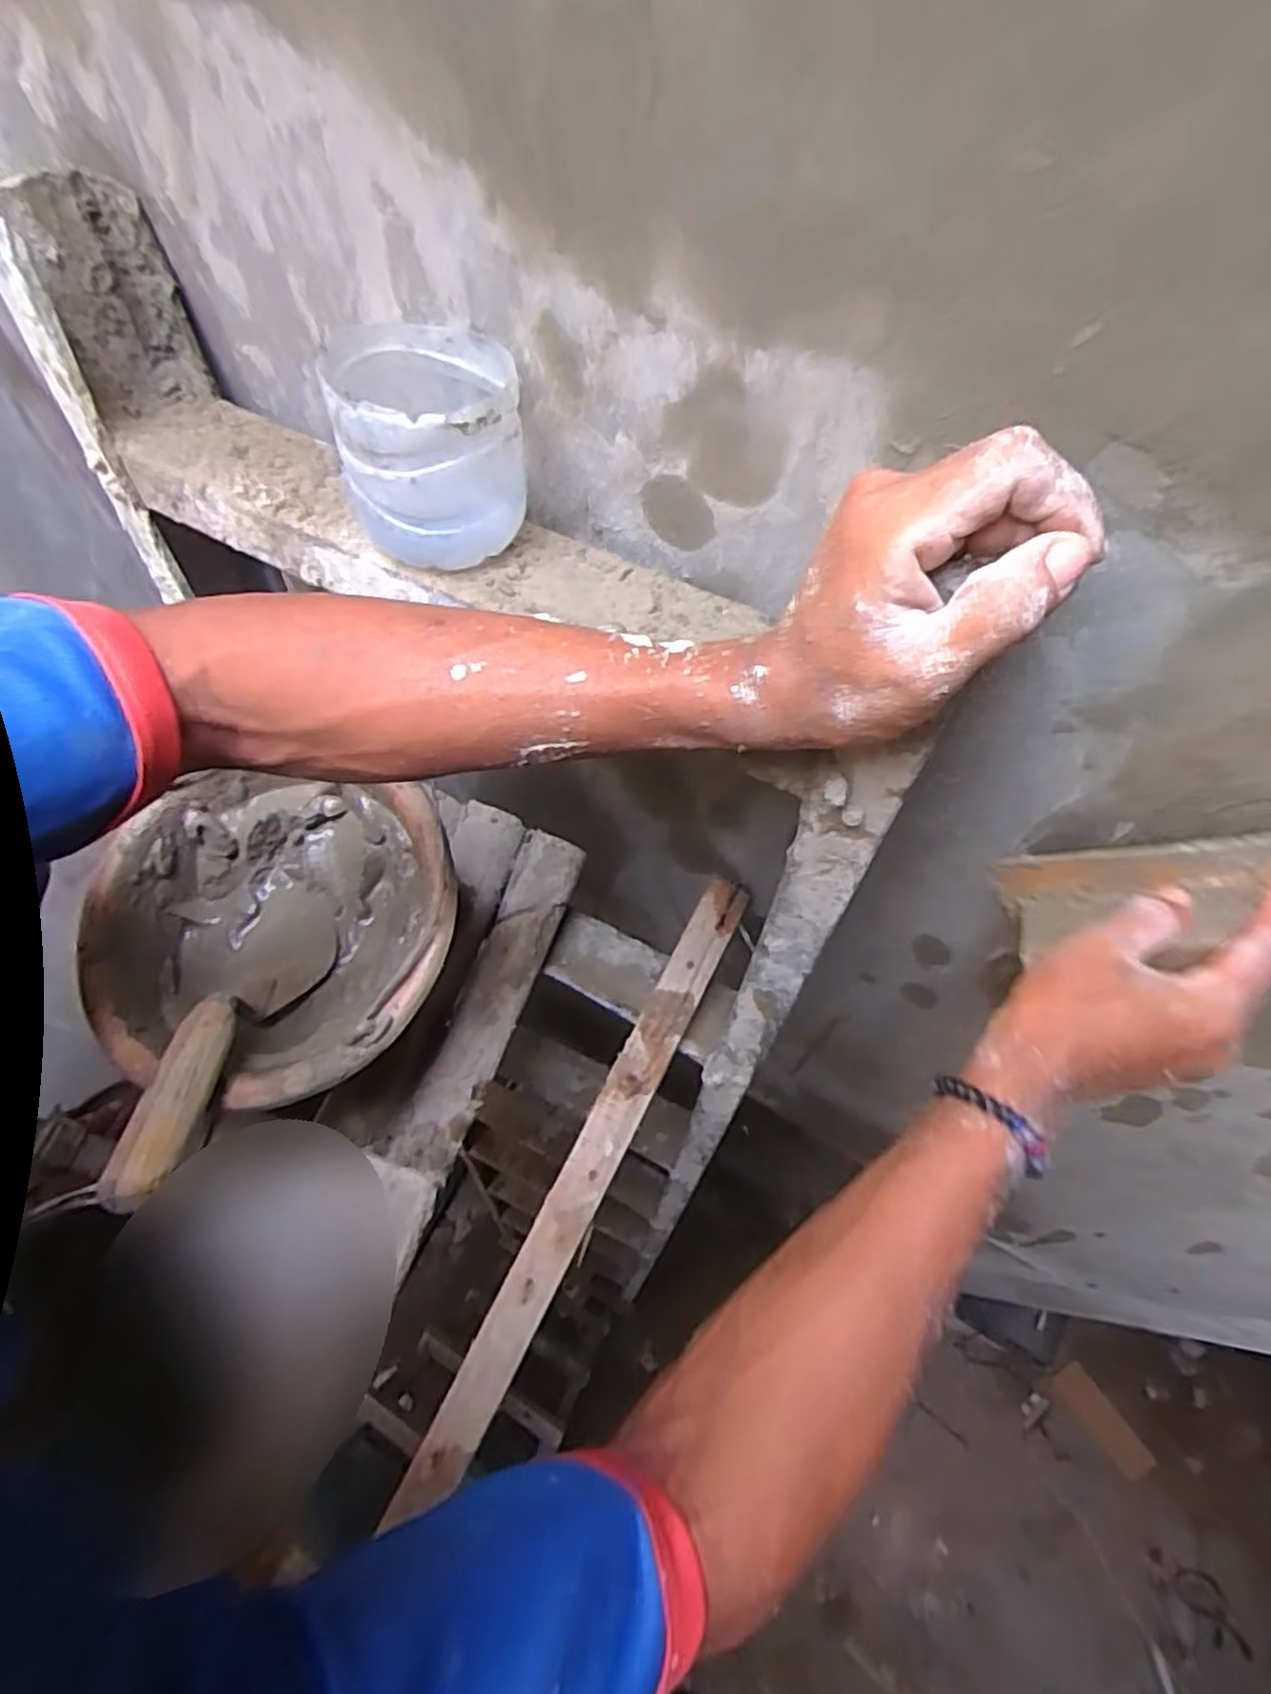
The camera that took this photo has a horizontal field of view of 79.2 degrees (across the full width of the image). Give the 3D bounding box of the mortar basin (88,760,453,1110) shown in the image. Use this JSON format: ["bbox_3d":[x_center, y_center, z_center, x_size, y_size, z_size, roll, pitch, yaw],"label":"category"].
[{"bbox_3d":[-0.247,0.051,0.538,0.251,0.092,0.237,12,65,6],"label":"mortar basin"}]

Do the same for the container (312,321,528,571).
[{"bbox_3d":[-0.097,-0.197,0.372,0.086,0.078,0.093,-7,65,-3],"label":"container"}]

